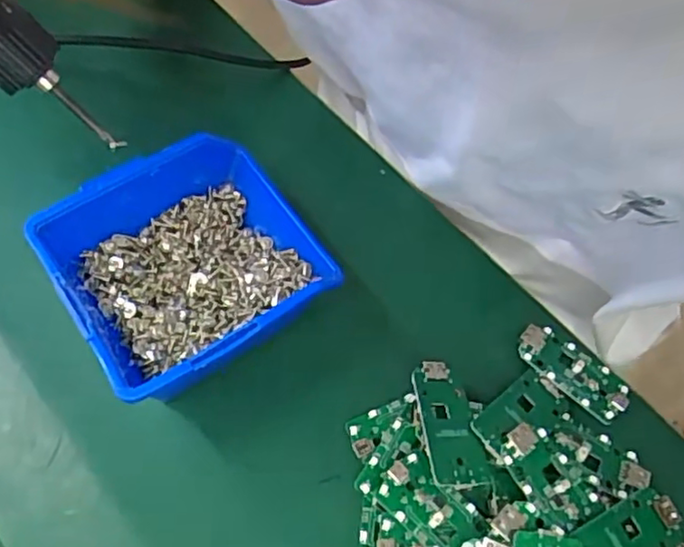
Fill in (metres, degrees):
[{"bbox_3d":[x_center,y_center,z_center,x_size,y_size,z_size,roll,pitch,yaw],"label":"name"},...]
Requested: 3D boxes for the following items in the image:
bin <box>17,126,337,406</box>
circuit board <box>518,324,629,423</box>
[{"bbox_3d":[-0.077,-0.001,0.332,0.124,0.063,0.120,-32,68,-18],"label":"bin"},{"bbox_3d":[0.127,0.052,0.342,0.063,0.004,0.030,40,69,13],"label":"circuit board"}]

